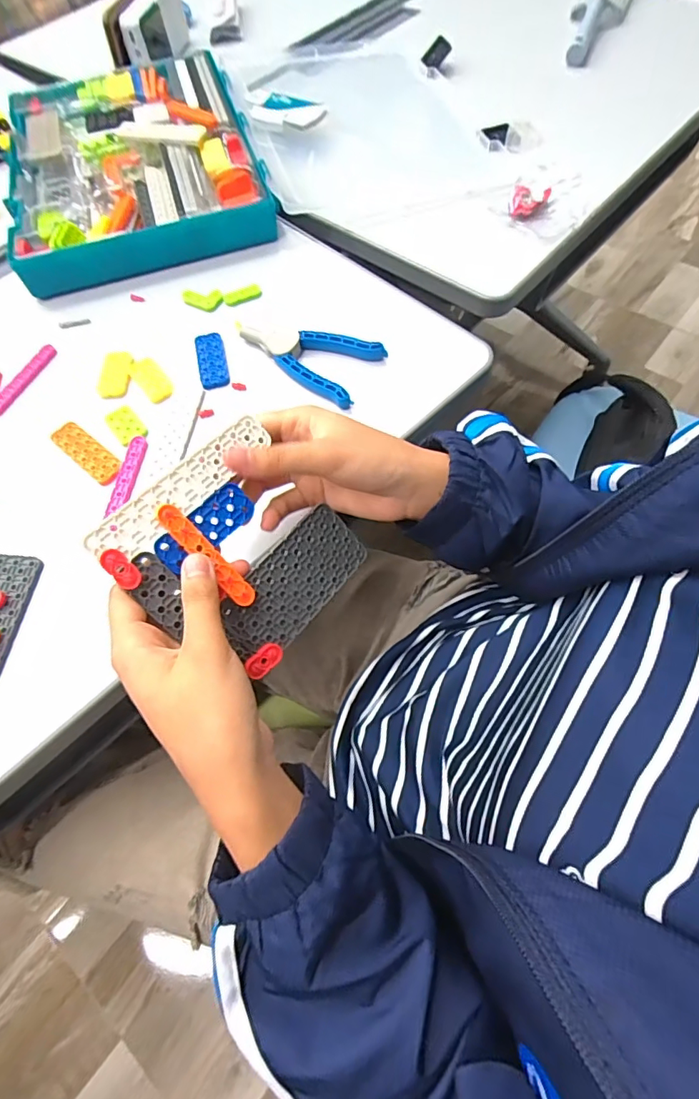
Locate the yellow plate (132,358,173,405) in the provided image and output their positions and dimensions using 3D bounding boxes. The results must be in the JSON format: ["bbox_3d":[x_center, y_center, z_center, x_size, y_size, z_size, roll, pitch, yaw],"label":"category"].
[{"bbox_3d":[-0.177,-0.152,0.449,0.024,0.004,0.057,-34,66,-12],"label":"yellow plate"}]

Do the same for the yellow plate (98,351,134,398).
[{"bbox_3d":[-0.210,-0.158,0.451,0.027,0.004,0.052,-5,63,2],"label":"yellow plate"}]

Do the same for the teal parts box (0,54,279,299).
[{"bbox_3d":[-0.249,-0.454,0.577,0.264,0.040,0.370,-17,63,-4],"label":"teal parts box"}]

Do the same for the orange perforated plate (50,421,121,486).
[{"bbox_3d":[-0.217,-0.081,0.414,0.076,0.004,0.025,35,71,19],"label":"orange perforated plate"}]

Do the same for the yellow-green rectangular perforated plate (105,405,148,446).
[{"bbox_3d":[-0.188,-0.106,0.424,0.021,0.004,0.040,-35,66,-13],"label":"yellow-green rectangular perforated plate"}]

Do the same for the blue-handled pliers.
[{"bbox_3d":[-0.045,-0.173,0.442,0.136,0.016,0.066,25,68,16],"label":"blue-handled pliers"}]

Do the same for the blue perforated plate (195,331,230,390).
[{"bbox_3d":[-0.124,-0.172,0.455,0.025,0.004,0.068,-14,63,-3],"label":"blue perforated plate"}]

